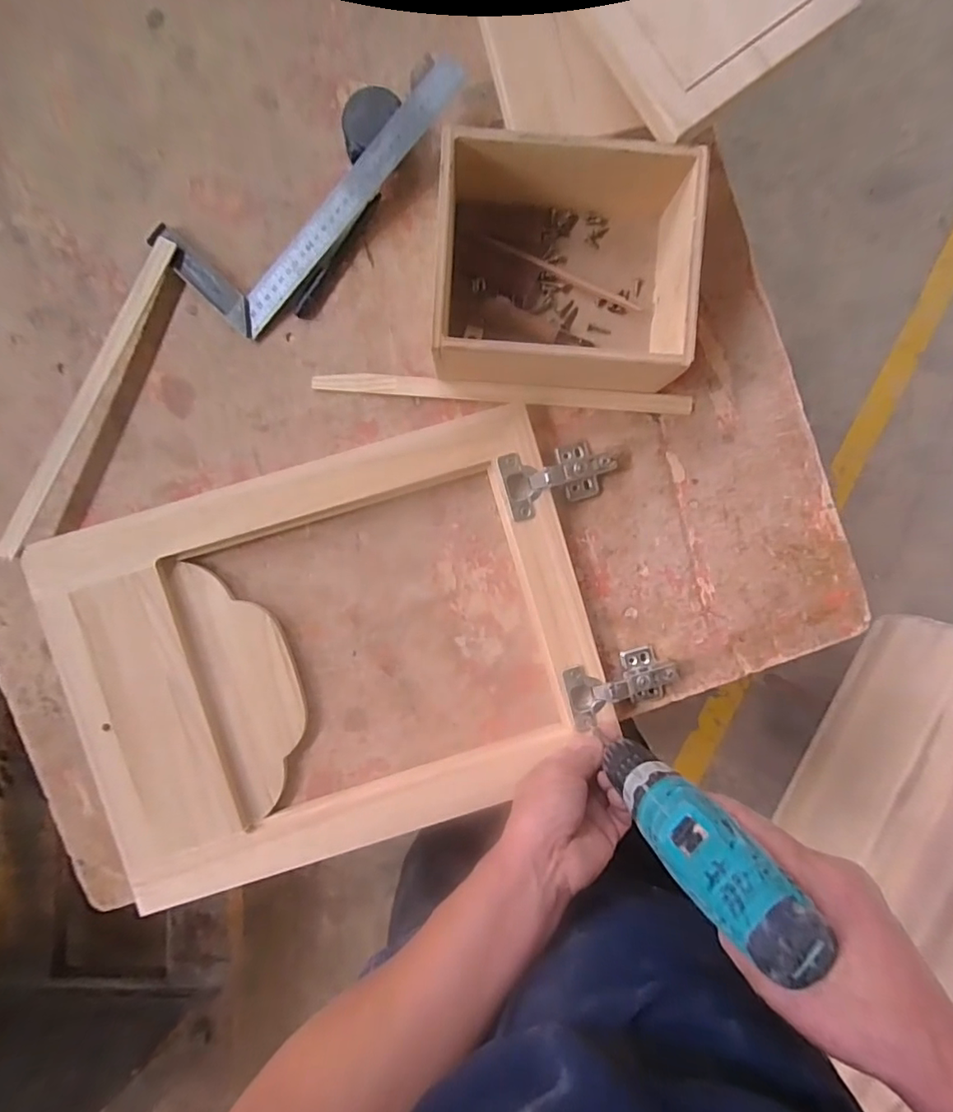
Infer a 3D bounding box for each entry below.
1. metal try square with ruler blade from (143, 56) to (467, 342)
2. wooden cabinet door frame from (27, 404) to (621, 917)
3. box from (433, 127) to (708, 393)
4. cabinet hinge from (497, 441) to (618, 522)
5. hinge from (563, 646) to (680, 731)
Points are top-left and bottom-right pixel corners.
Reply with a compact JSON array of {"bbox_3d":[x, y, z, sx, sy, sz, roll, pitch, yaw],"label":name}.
[{"bbox_3d":[-0.150,-0.345,0.472,0.120,0.029,0.294,44,91,-3],"label":"metal try square with ruler blade"},{"bbox_3d":[-0.129,0.091,0.490,0.477,0.028,0.352,-17,93,-1],"label":"wooden cabinet door frame"},{"bbox_3d":[0.071,-0.245,0.448,0.204,0.086,0.191,2,92,-2],"label":"box"},{"bbox_3d":[0.077,-0.073,0.490,0.104,0.025,0.058,-14,93,-1],"label":"cabinet hinge"},{"bbox_3d":[0.140,0.124,0.505,0.106,0.028,0.056,-13,93,-1],"label":"hinge"}]

